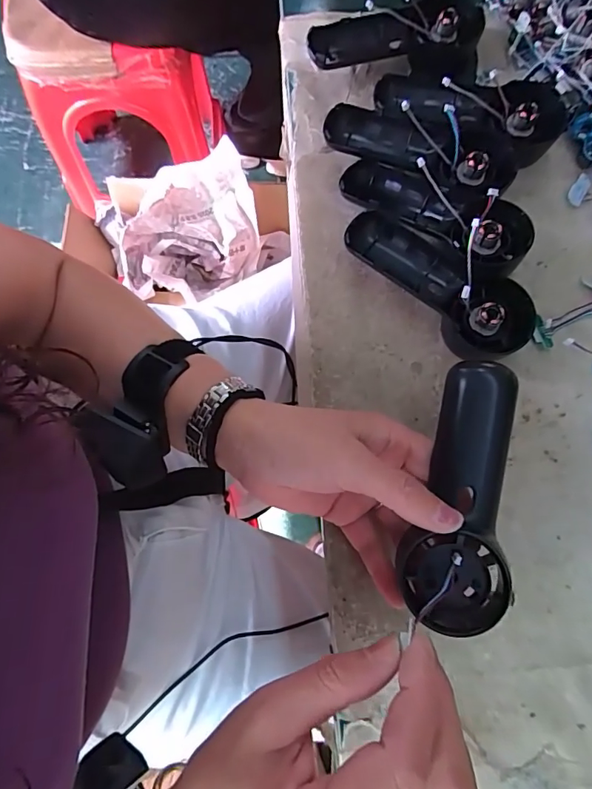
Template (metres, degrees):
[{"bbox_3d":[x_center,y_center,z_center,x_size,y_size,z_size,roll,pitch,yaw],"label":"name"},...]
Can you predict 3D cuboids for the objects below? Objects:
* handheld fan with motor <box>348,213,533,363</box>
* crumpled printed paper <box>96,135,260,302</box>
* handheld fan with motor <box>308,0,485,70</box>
[{"bbox_3d":[0.107,-0.084,0.354,0.148,0.032,0.055,38,80,8],"label":"handheld fan with motor"},{"bbox_3d":[-0.204,-0.302,0.821,0.264,0.162,0.175,-14,78,-6],"label":"crumpled printed paper"},{"bbox_3d":[0.082,-0.307,0.401,0.146,0.031,0.045,-11,78,-2],"label":"handheld fan with motor"}]

